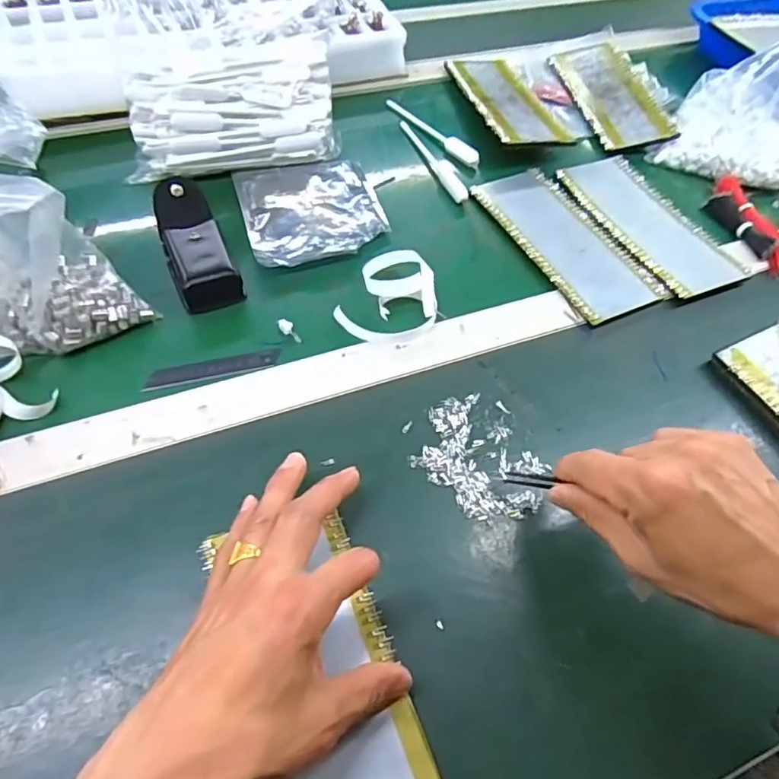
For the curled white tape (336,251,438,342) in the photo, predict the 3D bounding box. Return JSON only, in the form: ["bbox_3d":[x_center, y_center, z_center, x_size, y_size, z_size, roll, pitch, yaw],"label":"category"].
[{"bbox_3d":[0.004,-0.077,0.461,0.073,0.016,0.090,23,58,10],"label":"curled white tape"}]

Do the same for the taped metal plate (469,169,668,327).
[{"bbox_3d":[0.161,-0.145,0.522,0.085,0.005,0.198,-20,61,-18],"label":"taped metal plate"}]

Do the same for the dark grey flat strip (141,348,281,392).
[{"bbox_3d":[-0.133,-0.016,0.426,0.097,0.004,0.020,-13,54,-15],"label":"dark grey flat strip"}]

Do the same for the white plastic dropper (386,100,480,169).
[{"bbox_3d":[0.044,-0.281,0.609,0.020,0.014,0.139,-33,65,-24],"label":"white plastic dropper"}]

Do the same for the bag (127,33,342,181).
[{"bbox_3d":[-0.150,-0.269,0.527,0.196,0.075,0.082,-8,58,-11],"label":"bag"}]

